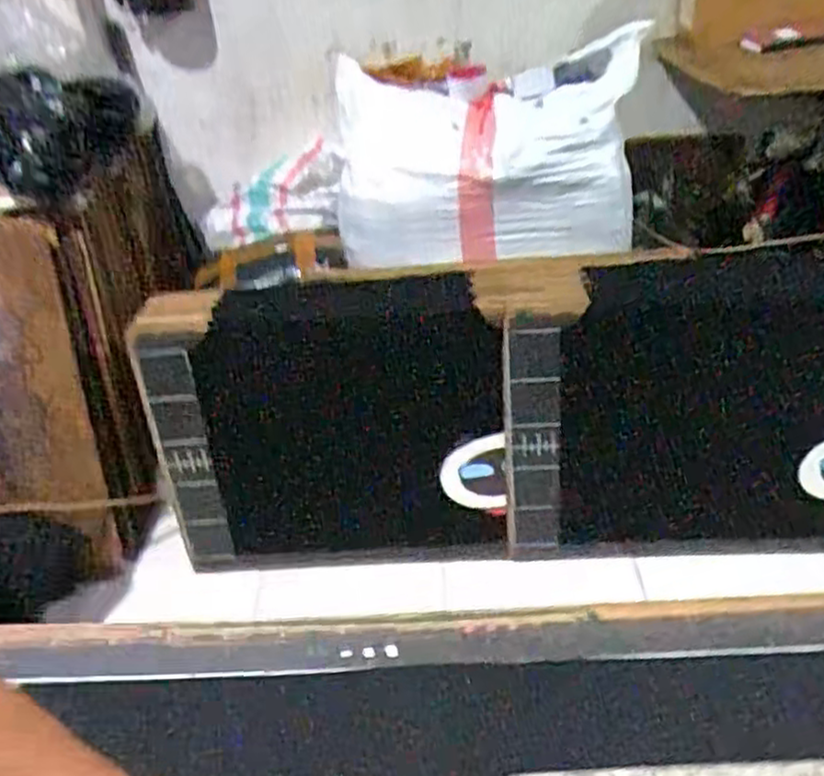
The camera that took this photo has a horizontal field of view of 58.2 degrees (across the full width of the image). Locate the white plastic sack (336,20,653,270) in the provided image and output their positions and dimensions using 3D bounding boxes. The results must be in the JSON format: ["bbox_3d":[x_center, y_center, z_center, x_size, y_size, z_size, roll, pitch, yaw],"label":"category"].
[{"bbox_3d":[0.148,-0.457,1.518,0.603,0.366,0.279,-1,34,6],"label":"white plastic sack"}]

